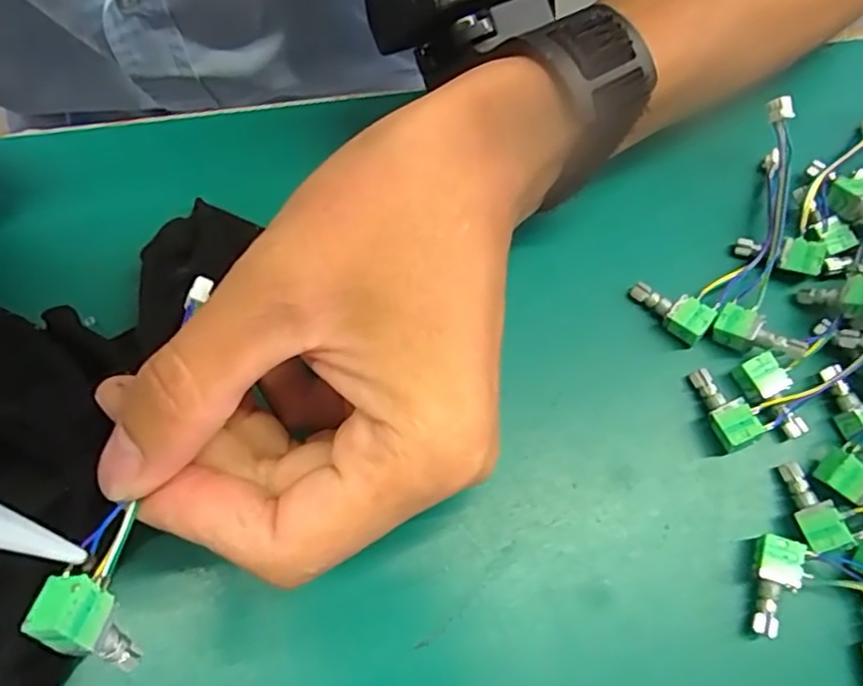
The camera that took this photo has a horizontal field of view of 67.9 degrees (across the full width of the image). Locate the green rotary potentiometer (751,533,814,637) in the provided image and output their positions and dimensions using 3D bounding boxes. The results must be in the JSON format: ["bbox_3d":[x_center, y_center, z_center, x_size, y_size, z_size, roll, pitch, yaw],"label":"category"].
[{"bbox_3d":[0.101,0.072,0.191,0.014,0.011,0.029,27,70,9],"label":"green rotary potentiometer"}]

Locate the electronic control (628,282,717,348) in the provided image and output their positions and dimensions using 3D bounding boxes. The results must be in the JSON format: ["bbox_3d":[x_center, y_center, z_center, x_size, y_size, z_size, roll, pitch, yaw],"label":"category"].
[{"bbox_3d":[0.084,-0.011,0.227,0.029,0.012,0.013,37,74,28],"label":"electronic control"}]

